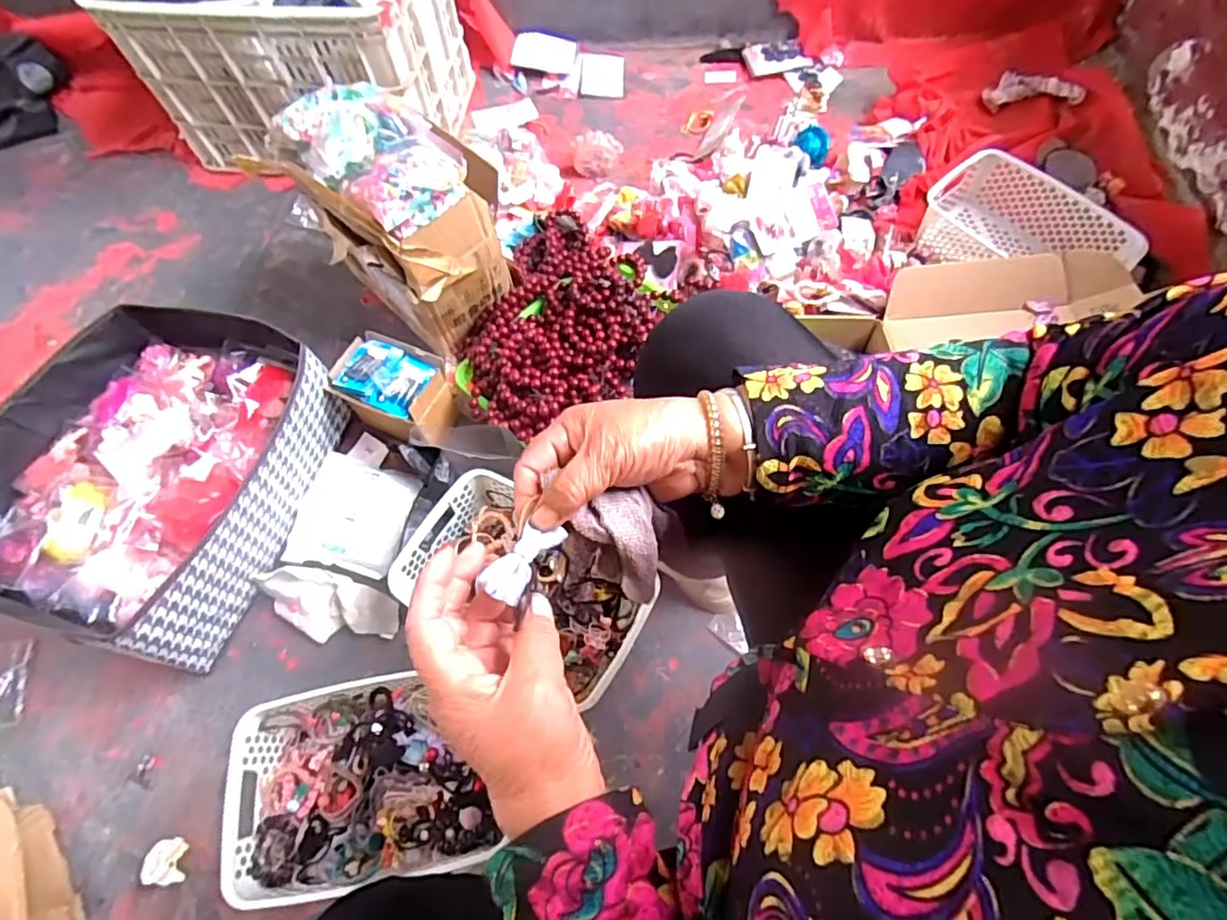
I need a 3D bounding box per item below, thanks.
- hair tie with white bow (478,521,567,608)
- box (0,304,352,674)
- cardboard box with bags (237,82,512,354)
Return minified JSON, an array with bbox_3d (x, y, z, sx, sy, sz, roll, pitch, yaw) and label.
[{"bbox_3d":[-0.047,0.052,0.322,0.021,0.008,0.054,27,50,16],"label":"hair tie with white bow"},{"bbox_3d":[-0.598,0.012,0.806,0.359,0.144,0.413,15,68,10],"label":"box"},{"bbox_3d":[-0.312,-0.344,0.867,0.278,0.278,0.191,31,71,16],"label":"cardboard box with bags"}]

